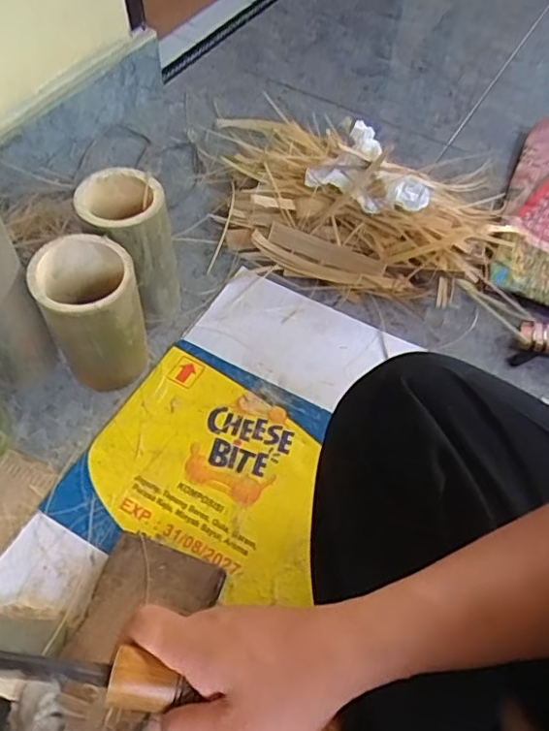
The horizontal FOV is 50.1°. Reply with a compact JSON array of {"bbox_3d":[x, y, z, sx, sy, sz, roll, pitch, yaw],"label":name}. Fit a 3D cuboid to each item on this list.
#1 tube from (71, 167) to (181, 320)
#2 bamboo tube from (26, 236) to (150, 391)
[{"bbox_3d":[-0.167,-0.136,0.709,0.096,0.163,0.110,-29,61,-21],"label":"tube"},{"bbox_3d":[-0.193,-0.048,0.644,0.096,0.163,0.097,-26,60,-19],"label":"bamboo tube"}]

